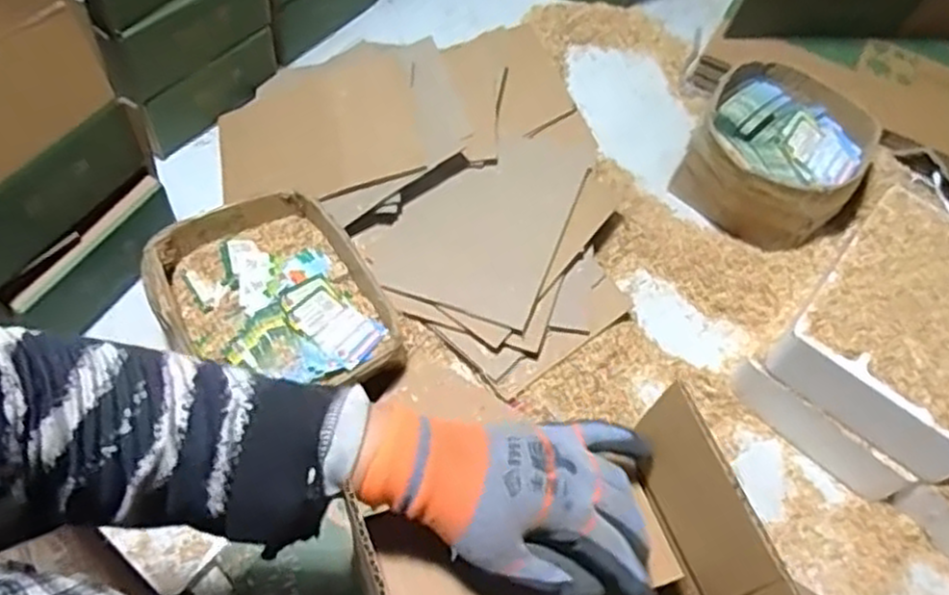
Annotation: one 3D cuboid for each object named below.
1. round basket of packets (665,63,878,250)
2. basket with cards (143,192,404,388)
[{"bbox_3d":[0.350,-0.164,0.875,0.178,0.100,0.189,2,58,-4],"label":"round basket of packets"},{"bbox_3d":[-0.197,0.011,0.732,0.195,0.059,0.236,-23,63,-18],"label":"basket with cards"}]

